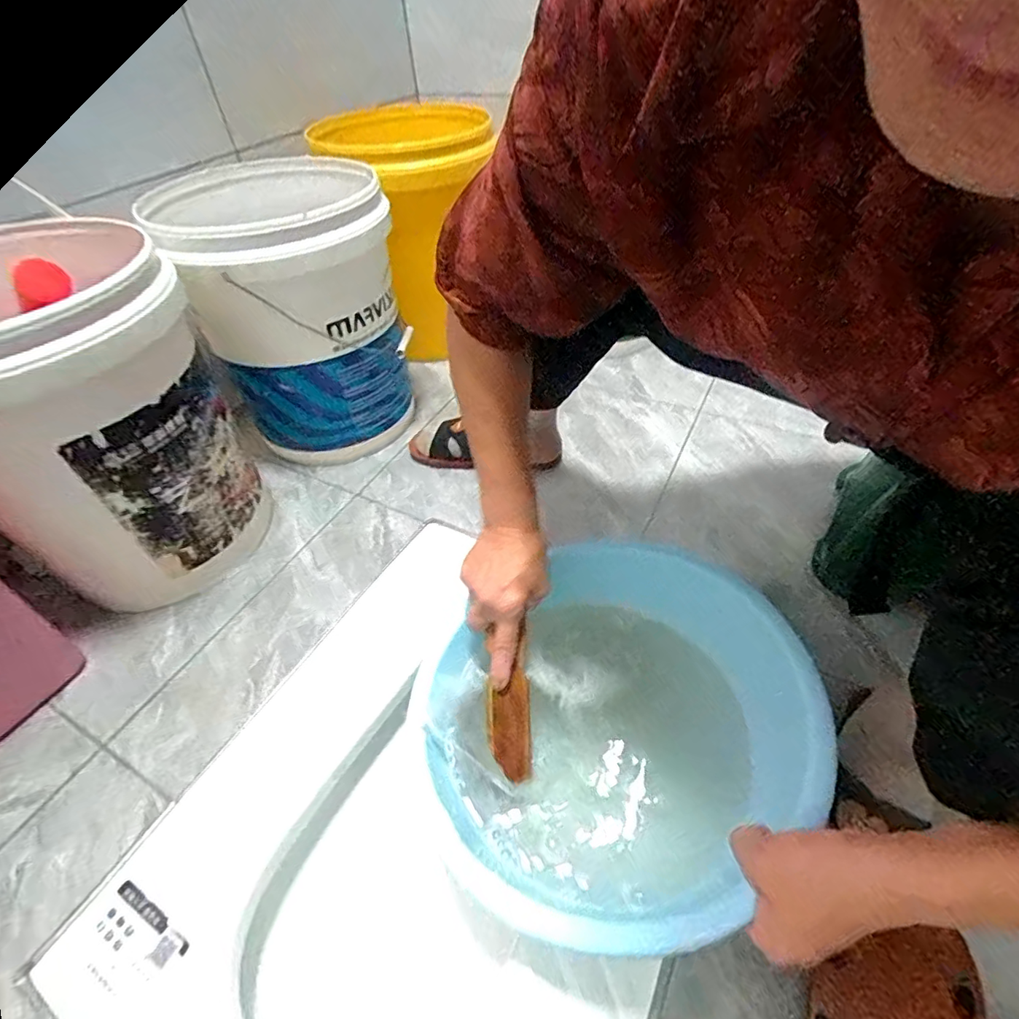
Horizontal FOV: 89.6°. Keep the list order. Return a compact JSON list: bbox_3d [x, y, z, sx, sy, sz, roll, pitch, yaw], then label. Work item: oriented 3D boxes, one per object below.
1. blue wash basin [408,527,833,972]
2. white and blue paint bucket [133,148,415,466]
[{"bbox_3d":[0.081,0.176,0.449,0.316,0.108,0.302,-2,46,2],"label":"blue wash basin"},{"bbox_3d":[-0.277,-0.259,0.739,0.238,0.370,0.253,-2,46,2],"label":"white and blue paint bucket"}]

